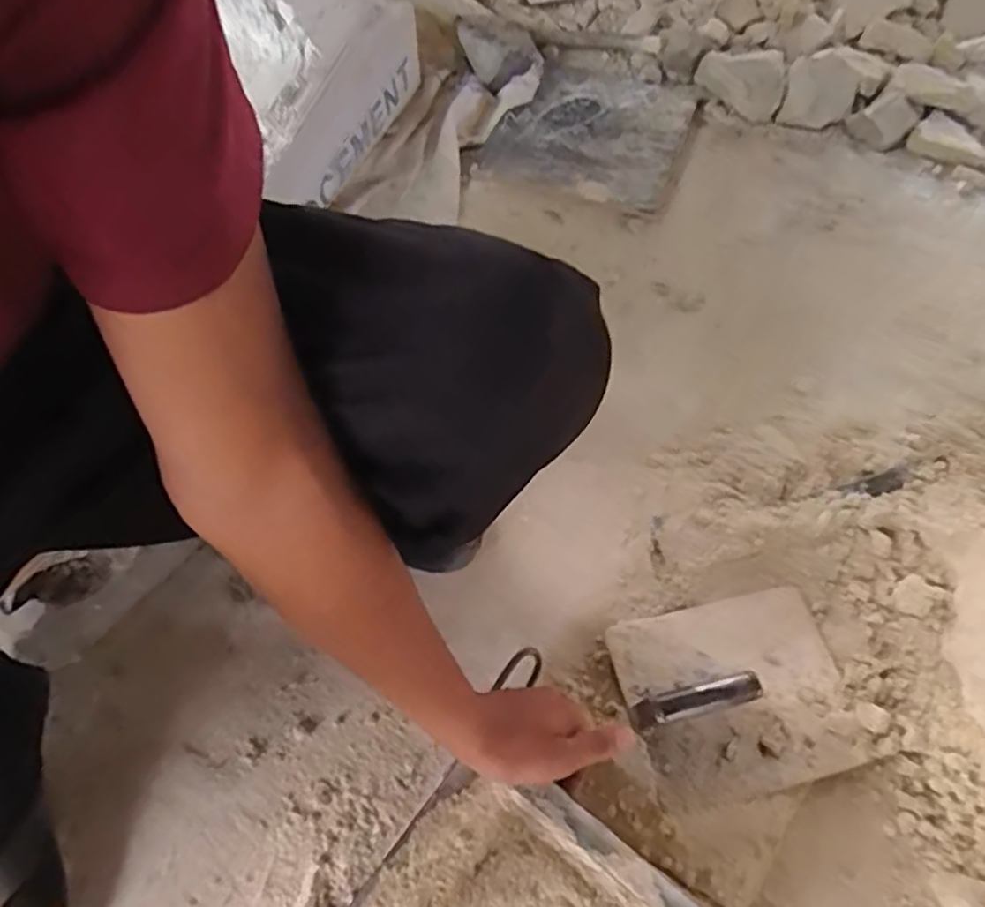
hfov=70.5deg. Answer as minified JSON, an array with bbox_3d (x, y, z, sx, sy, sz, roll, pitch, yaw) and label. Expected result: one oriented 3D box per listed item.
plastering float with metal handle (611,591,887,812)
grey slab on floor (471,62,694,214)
[{"bbox_3d":[0.222,0.208,0.614,0.204,0.063,0.170,-12,64,-6],"label":"plastering float with metal handle"},{"bbox_3d":[0.130,-0.423,0.931,0.230,0.030,0.239,21,66,10],"label":"grey slab on floor"}]

